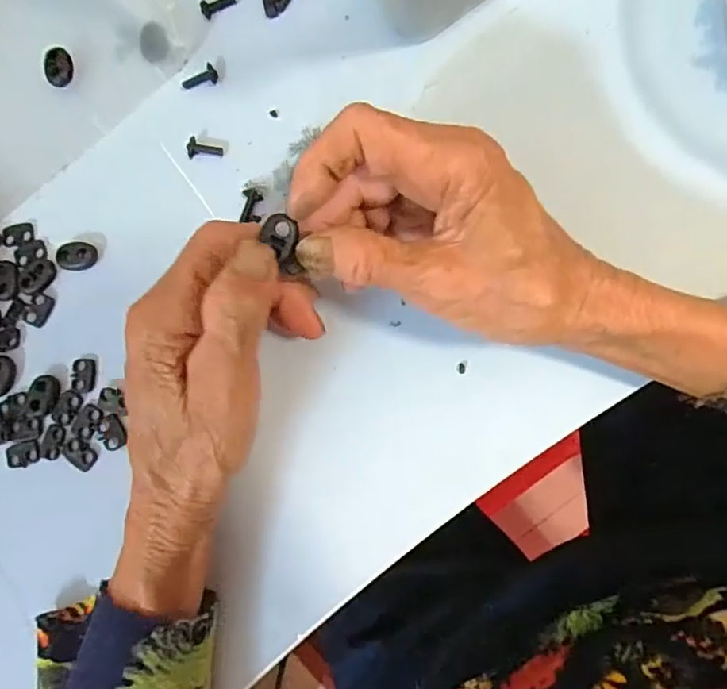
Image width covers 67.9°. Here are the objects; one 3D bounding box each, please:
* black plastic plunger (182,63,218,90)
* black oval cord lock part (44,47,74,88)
[{"bbox_3d":[-0.089,-0.145,0.293,0.020,0.005,0.009,-10,85,5],"label":"black plastic plunger"},{"bbox_3d":[-0.166,-0.152,0.295,0.010,0.013,0.020,4,86,6],"label":"black oval cord lock part"}]

